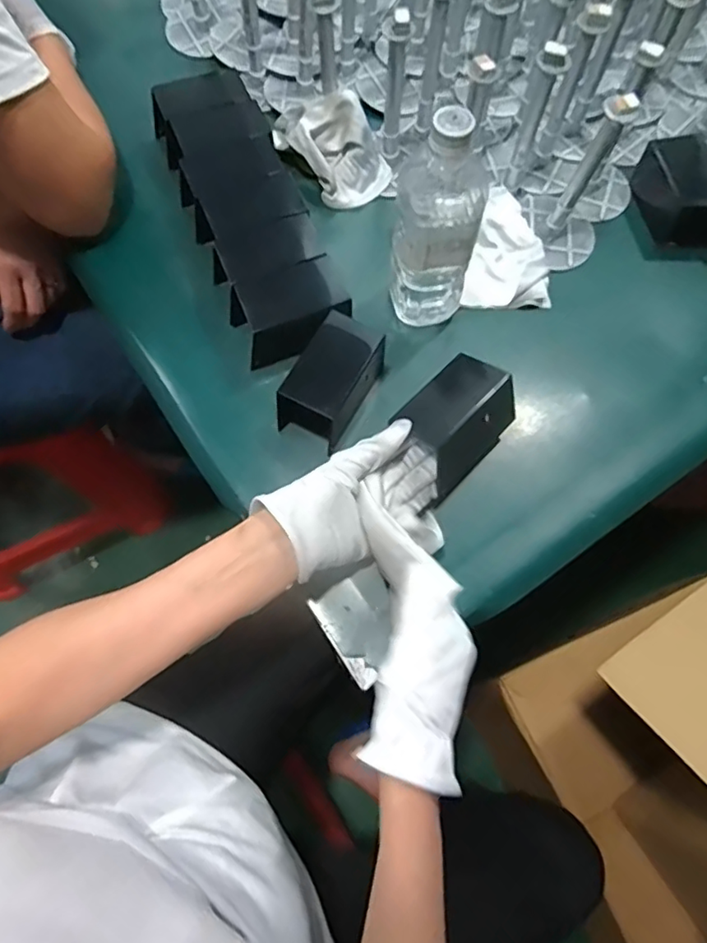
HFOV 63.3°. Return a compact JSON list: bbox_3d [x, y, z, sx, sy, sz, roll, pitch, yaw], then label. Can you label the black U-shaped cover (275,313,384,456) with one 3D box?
[{"bbox_3d":[-0.019,-0.080,0.505,0.061,0.068,0.098,27,71,10],"label":"black U-shaped cover"}]

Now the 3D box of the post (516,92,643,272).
[{"bbox_3d":[0.212,-0.277,0.540,0.084,0.144,0.088,22,70,8],"label":"post"}]

